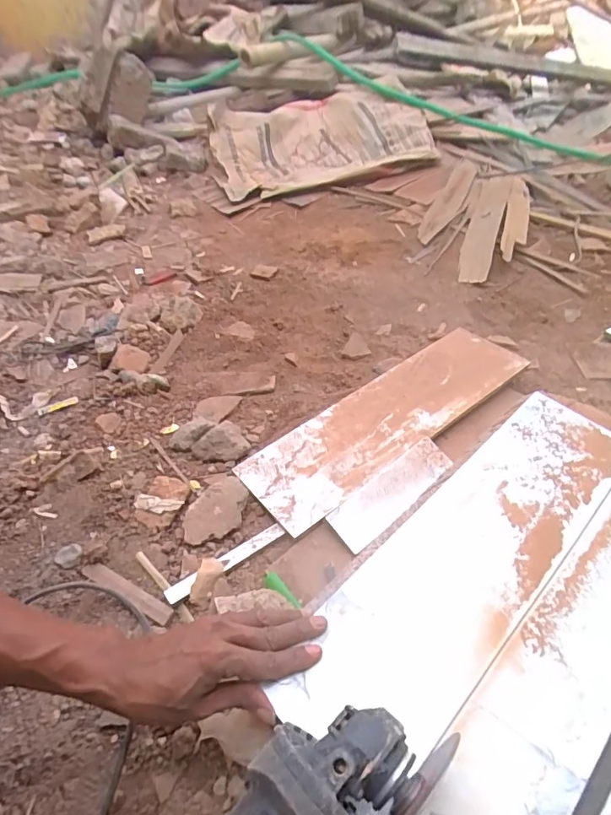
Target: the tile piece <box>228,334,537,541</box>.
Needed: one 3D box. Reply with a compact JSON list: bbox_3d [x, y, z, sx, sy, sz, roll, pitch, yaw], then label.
[{"bbox_3d":[0.132,0.007,0.725,0.489,0.010,0.148,-31,49,-24],"label":"tile piece"}]

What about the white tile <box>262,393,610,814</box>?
[{"bbox_3d":[0.208,0.164,0.457,0.481,0.014,0.225,-35,58,-30],"label":"white tile"}]

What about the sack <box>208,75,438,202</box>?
[{"bbox_3d":[0.048,-0.811,1.414,0.664,0.156,0.357,-19,51,-20],"label":"sack"}]

